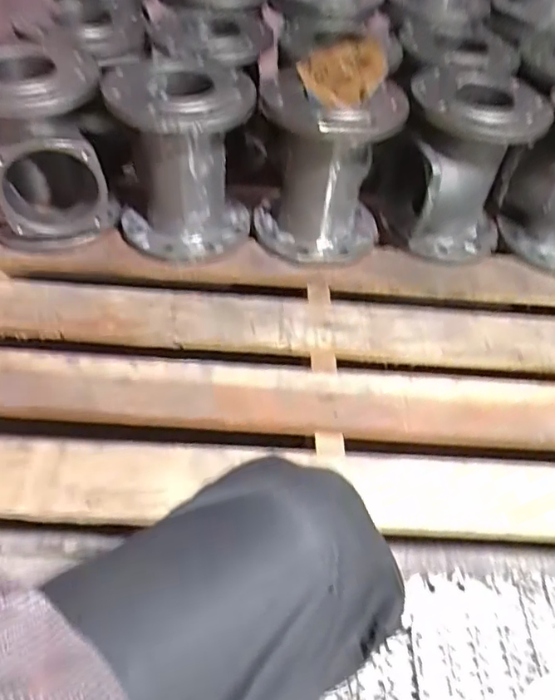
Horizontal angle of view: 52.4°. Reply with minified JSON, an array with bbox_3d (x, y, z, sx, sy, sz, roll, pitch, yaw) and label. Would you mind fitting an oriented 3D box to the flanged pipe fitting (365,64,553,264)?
[{"bbox_3d":[0.287,-0.295,0.929,0.217,0.246,0.194,21,51,13],"label":"flanged pipe fitting"}]

